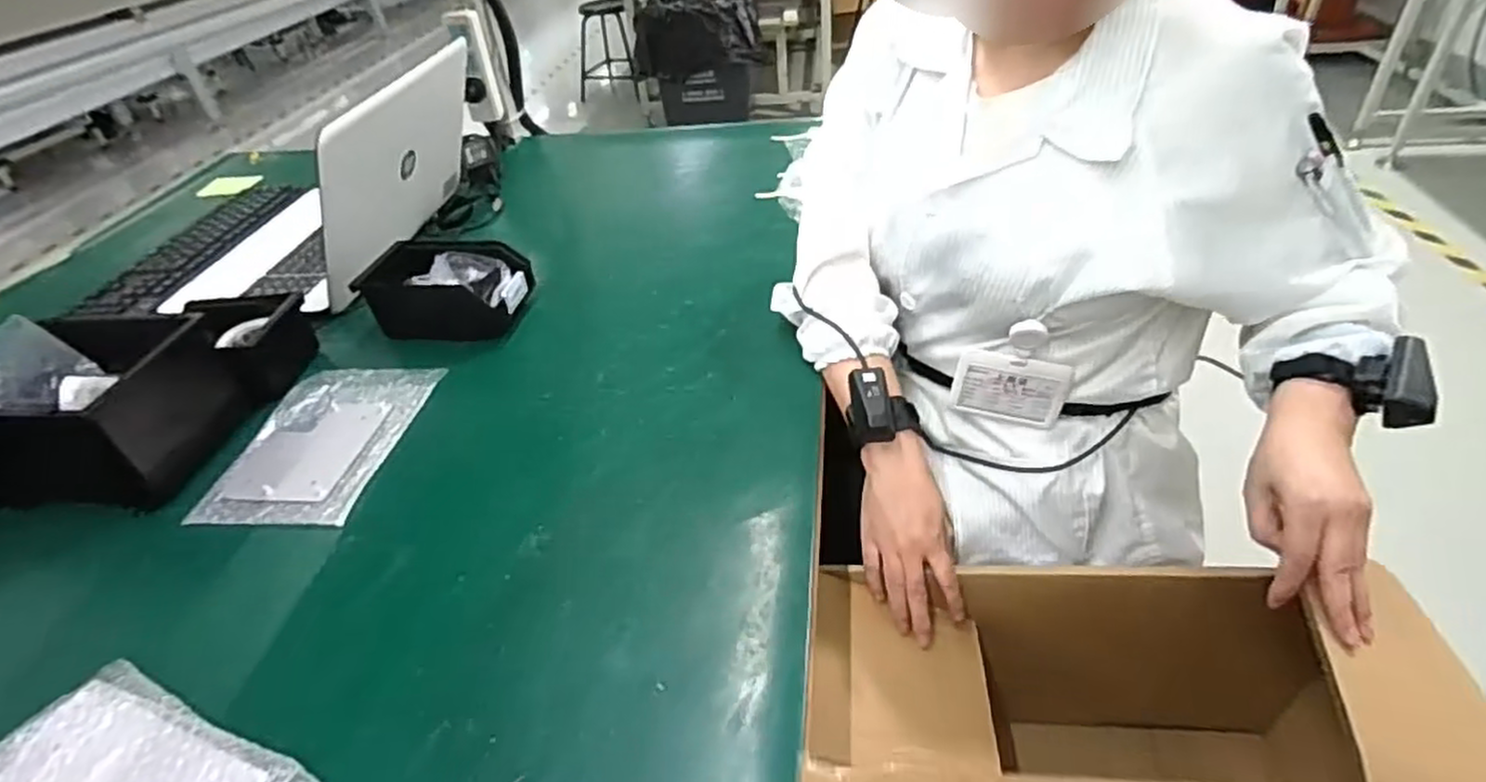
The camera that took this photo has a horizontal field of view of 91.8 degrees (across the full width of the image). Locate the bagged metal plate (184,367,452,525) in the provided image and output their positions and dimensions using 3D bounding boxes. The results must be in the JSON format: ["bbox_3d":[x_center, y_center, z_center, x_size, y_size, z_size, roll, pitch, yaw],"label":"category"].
[{"bbox_3d":[-0.417,0.046,0.724,0.154,0.007,0.224,0,40,6],"label":"bagged metal plate"}]

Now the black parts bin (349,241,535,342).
[{"bbox_3d":[-0.348,-0.121,0.855,0.180,0.105,0.094,0,40,5],"label":"black parts bin"}]

